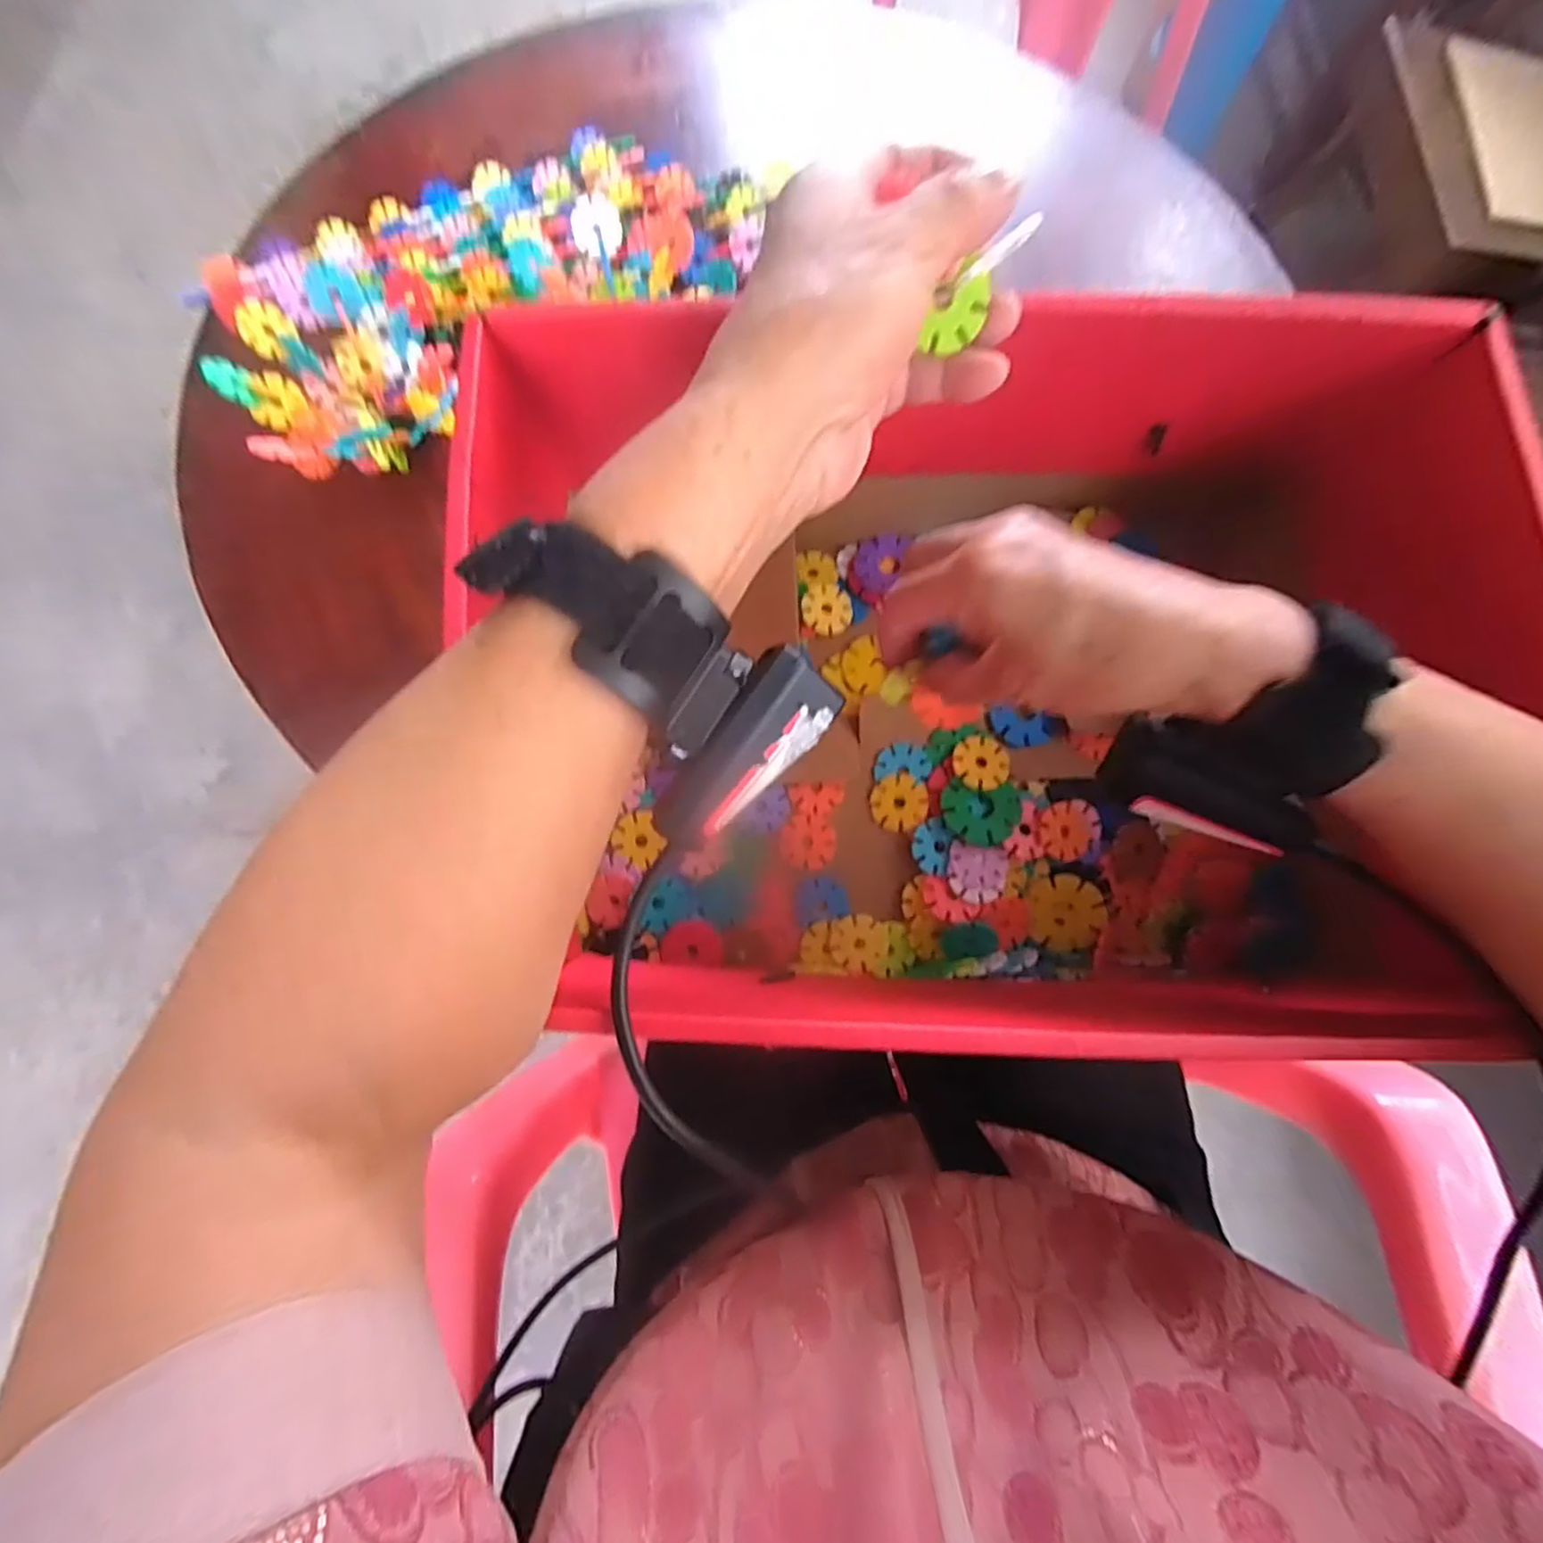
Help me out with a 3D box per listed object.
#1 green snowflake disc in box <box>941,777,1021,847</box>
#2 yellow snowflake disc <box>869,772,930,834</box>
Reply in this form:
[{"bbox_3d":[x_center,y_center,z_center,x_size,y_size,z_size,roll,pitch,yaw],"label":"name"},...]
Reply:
[{"bbox_3d":[0.116,0.023,0.374,0.042,0.005,0.035,4,73,4],"label":"green snowflake disc in box"},{"bbox_3d":[0.072,0.018,0.382,0.032,0.004,0.032,0,91,12],"label":"yellow snowflake disc"}]

